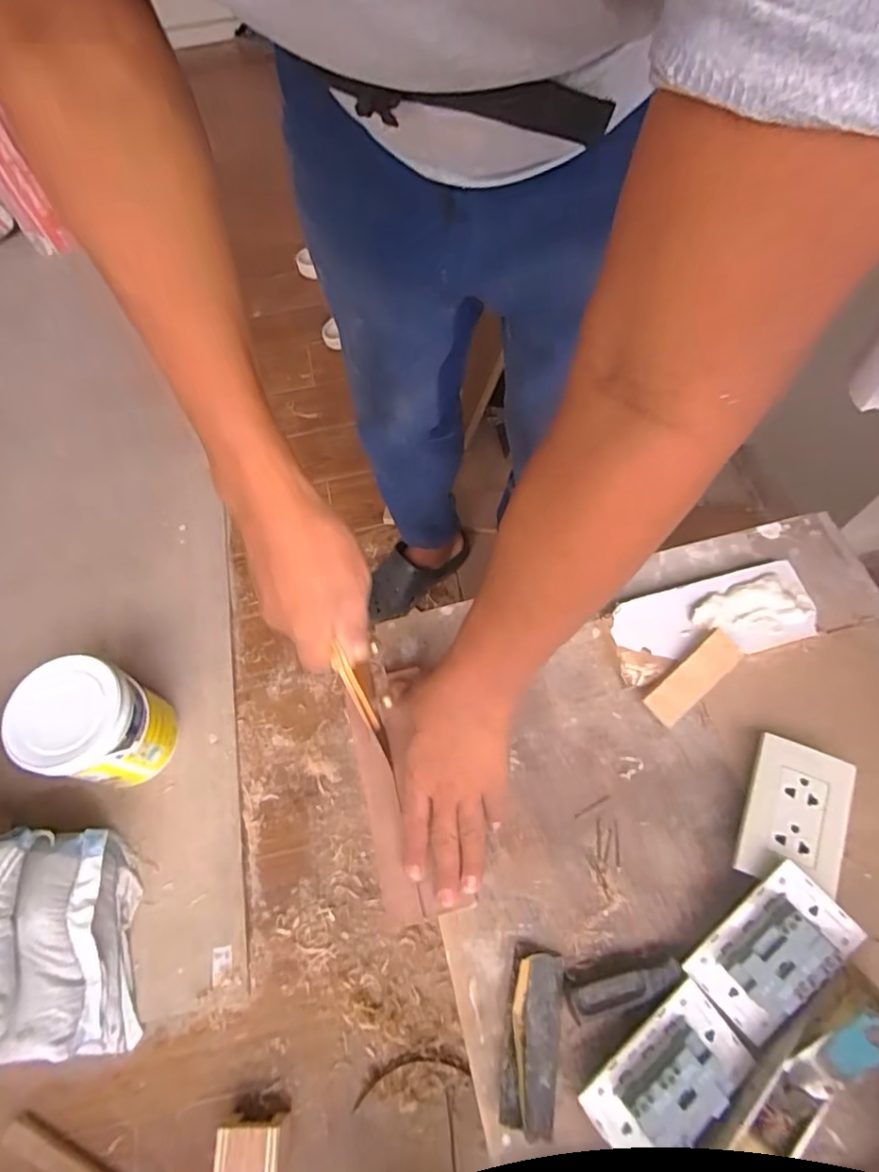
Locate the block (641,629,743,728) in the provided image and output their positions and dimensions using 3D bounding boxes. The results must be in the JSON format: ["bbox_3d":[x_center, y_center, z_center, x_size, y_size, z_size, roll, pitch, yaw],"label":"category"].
[{"bbox_3d":[0.231,0.084,0.523,0.096,0.015,0.035,-43,71,-4],"label":"block"}]

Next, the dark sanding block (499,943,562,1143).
[{"bbox_3d":[0.070,0.334,0.424,0.039,0.026,0.109,6,65,8],"label":"dark sanding block"}]

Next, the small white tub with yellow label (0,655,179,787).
[{"bbox_3d":[-0.549,0.232,0.934,0.162,0.228,0.160,-2,64,4],"label":"small white tub with yellow label"}]

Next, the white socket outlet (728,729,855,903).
[{"bbox_3d":[0.287,0.188,0.468,0.071,0.034,0.113,21,67,14],"label":"white socket outlet"}]

